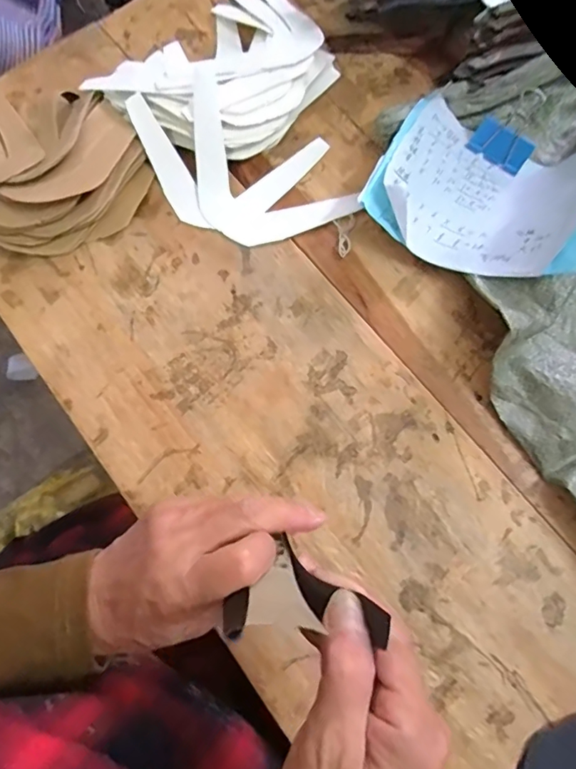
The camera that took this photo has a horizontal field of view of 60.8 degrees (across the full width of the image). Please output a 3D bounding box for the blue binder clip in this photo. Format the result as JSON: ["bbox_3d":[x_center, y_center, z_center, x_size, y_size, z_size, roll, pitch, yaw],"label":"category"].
[{"bbox_3d":[0.202,-0.228,0.434,0.049,0.021,0.074,37,78,10],"label":"blue binder clip"}]

